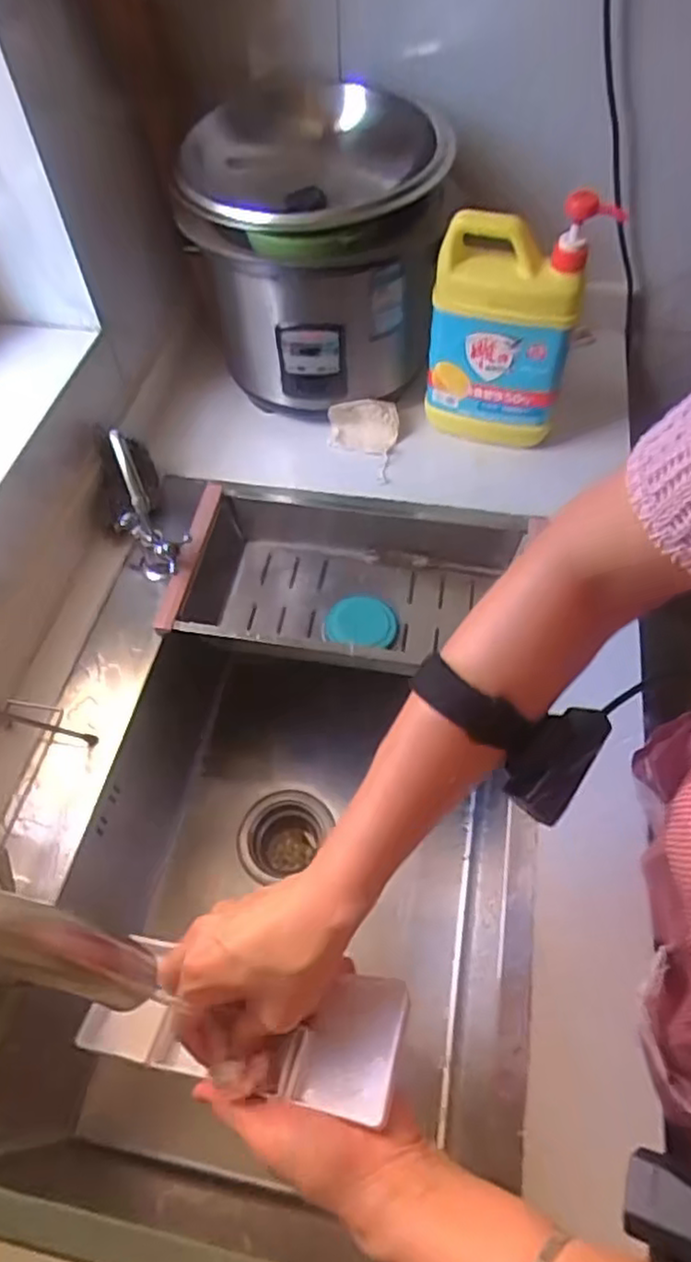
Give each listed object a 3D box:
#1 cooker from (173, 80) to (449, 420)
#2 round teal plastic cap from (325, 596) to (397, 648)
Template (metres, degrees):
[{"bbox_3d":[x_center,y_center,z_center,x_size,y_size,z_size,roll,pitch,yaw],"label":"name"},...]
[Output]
[{"bbox_3d":[-0.031,-0.420,0.805,0.253,0.277,0.274,-1,56,2],"label":"cooker"},{"bbox_3d":[0.016,-0.009,0.754,0.076,0.019,0.063,-5,56,-1],"label":"round teal plastic cap"}]

